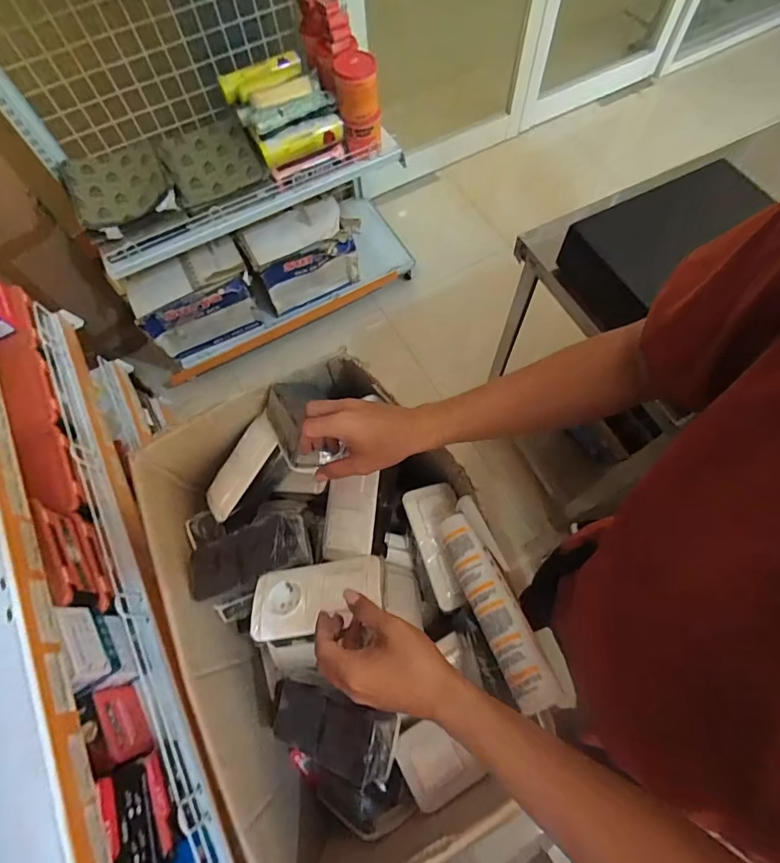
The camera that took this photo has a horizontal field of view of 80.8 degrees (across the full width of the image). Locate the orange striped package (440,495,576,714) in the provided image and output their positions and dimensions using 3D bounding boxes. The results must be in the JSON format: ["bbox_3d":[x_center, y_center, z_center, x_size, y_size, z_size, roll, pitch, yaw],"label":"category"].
[{"bbox_3d":[0.113,0.176,0.489,0.053,0.030,0.218,-20,53,-6],"label":"orange striped package"}]

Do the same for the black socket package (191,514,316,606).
[{"bbox_3d":[-0.178,0.157,0.579,0.148,0.049,0.076,-18,68,-5],"label":"black socket package"}]

